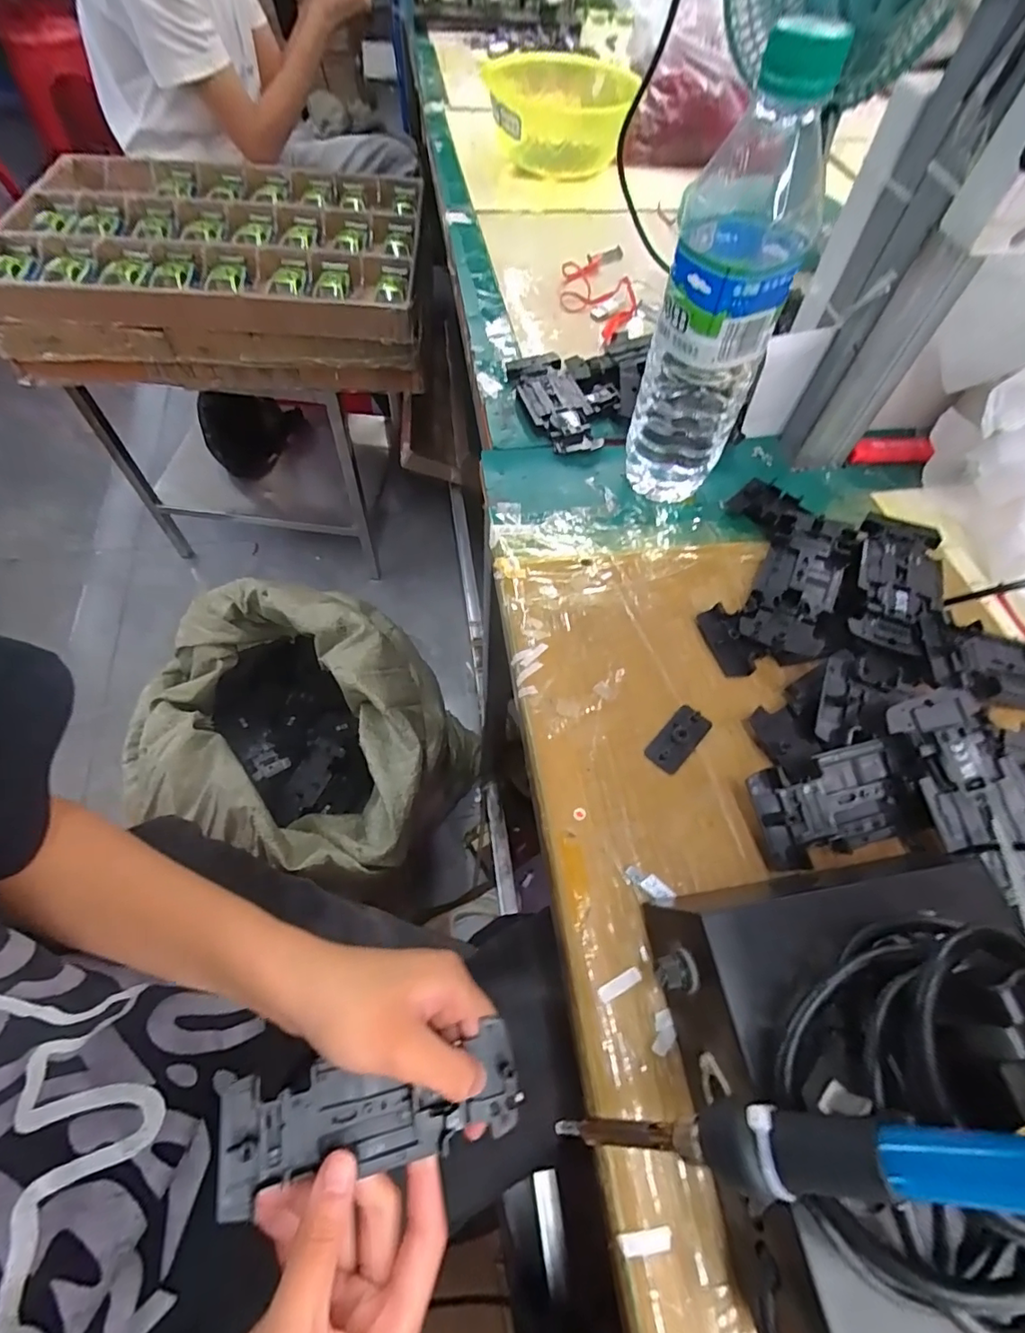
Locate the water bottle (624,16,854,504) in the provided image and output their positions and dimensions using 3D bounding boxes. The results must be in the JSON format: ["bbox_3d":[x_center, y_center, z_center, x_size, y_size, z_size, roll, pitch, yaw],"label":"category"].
[{"bbox_3d":[0.116,-0.196,0.312,0.065,0.221,0.057,20,60,8],"label":"water bottle"}]

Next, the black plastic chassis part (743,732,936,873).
[{"bbox_3d":[0.165,0.069,0.273,0.089,0.023,0.046,-13,61,-11],"label":"black plastic chassis part"}]

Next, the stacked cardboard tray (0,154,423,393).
[{"bbox_3d":[-0.474,-0.660,0.914,0.610,0.167,0.437,-1,60,-5],"label":"stacked cardboard tray"}]

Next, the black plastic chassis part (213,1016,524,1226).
[{"bbox_3d":[-0.062,0.200,0.244,0.128,0.009,0.046,1,59,-17],"label":"black plastic chassis part"}]

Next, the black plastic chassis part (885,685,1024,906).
[{"bbox_3d":[0.228,0.073,0.259,0.046,0.011,0.125,-13,73,-1],"label":"black plastic chassis part"}]

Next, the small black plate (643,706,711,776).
[{"bbox_3d":[0.092,0.039,0.297,0.020,0.006,0.039,39,65,18],"label":"small black plate"}]

